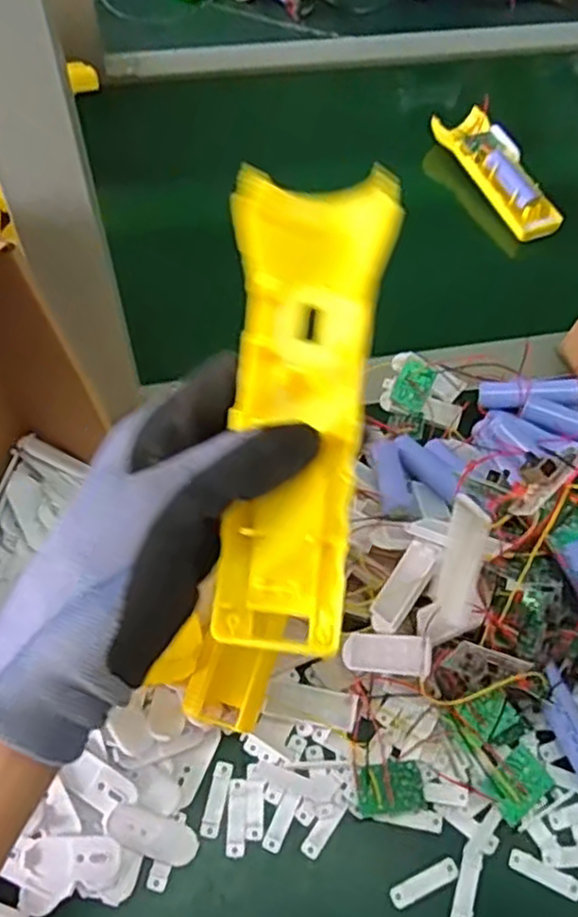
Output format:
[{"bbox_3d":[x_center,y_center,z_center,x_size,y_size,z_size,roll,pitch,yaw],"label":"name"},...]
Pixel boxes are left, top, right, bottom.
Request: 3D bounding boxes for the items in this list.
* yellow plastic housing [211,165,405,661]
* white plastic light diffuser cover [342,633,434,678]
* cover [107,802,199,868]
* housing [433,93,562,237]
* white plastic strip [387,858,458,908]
[{"bbox_3d":[0.003,-0.016,0.246,0.051,0.018,0.160,6,85,1],"label":"yellow plastic housing"},{"bbox_3d":[0.053,0.106,0.388,0.056,0.007,0.020,-9,47,42],"label":"white plastic light diffuser cover"},{"bbox_3d":[-0.070,0.195,0.370,0.048,0.009,0.020,27,60,-6],"label":"cover"},{"bbox_3d":[0.194,-0.263,0.651,0.049,0.028,0.162,-21,61,-14],"label":"housing"},{"bbox_3d":[0.071,0.220,0.372,0.038,0.004,0.010,-21,61,-14],"label":"white plastic strip"}]

